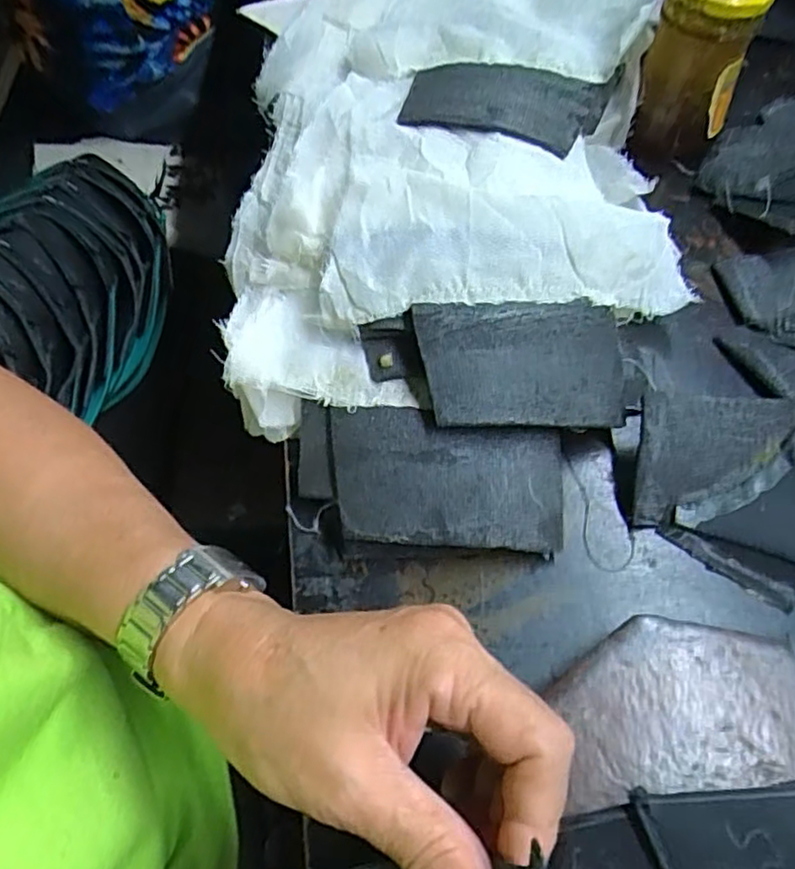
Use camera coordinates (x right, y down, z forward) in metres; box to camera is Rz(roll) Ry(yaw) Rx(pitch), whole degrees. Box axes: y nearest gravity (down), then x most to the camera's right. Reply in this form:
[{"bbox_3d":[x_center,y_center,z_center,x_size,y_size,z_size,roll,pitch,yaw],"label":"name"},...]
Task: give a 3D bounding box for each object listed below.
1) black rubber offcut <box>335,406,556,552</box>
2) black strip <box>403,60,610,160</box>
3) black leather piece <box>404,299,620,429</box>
[{"bbox_3d":[0.022,0.021,0.307,0.109,0.019,0.061,5,60,3],"label":"black rubber offcut"},{"bbox_3d":[0.065,-0.204,0.407,0.120,0.025,0.074,15,61,9],"label":"black strip"},{"bbox_3d":[0.063,-0.033,0.319,0.102,0.009,0.062,-2,79,-14],"label":"black leather piece"}]

